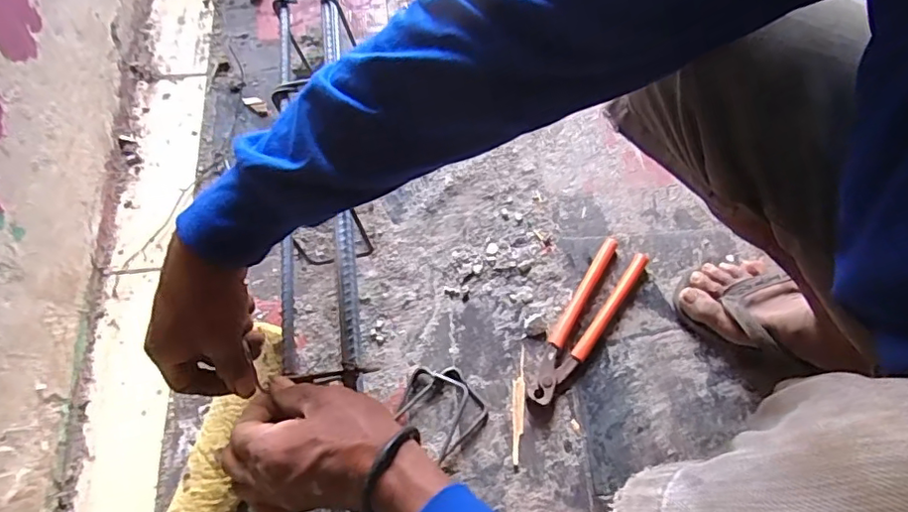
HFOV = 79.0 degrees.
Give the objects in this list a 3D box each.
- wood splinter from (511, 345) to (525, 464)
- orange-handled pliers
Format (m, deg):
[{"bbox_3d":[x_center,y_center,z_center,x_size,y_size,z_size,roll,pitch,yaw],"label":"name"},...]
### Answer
[{"bbox_3d":[0.072,0.165,0.616,0.014,0.004,0.125,3,67,2],"label":"wood splinter"},{"bbox_3d":[0.155,0.076,0.643,0.053,0.020,0.221,31,71,13],"label":"orange-handled pliers"}]

